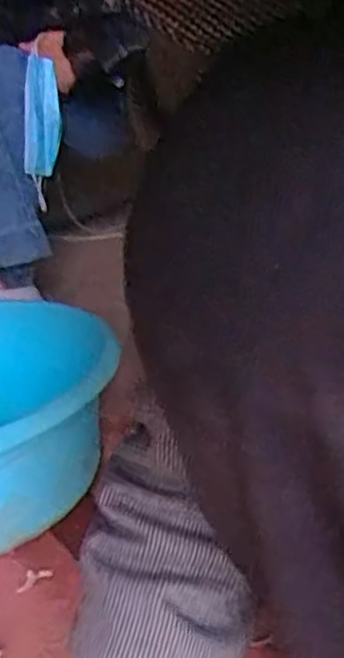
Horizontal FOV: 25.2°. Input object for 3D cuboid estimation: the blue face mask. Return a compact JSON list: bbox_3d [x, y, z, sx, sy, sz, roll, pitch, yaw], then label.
[{"bbox_3d":[-0.195,-0.308,1.165,0.052,0.237,0.027,6,13,12],"label":"blue face mask"}]

